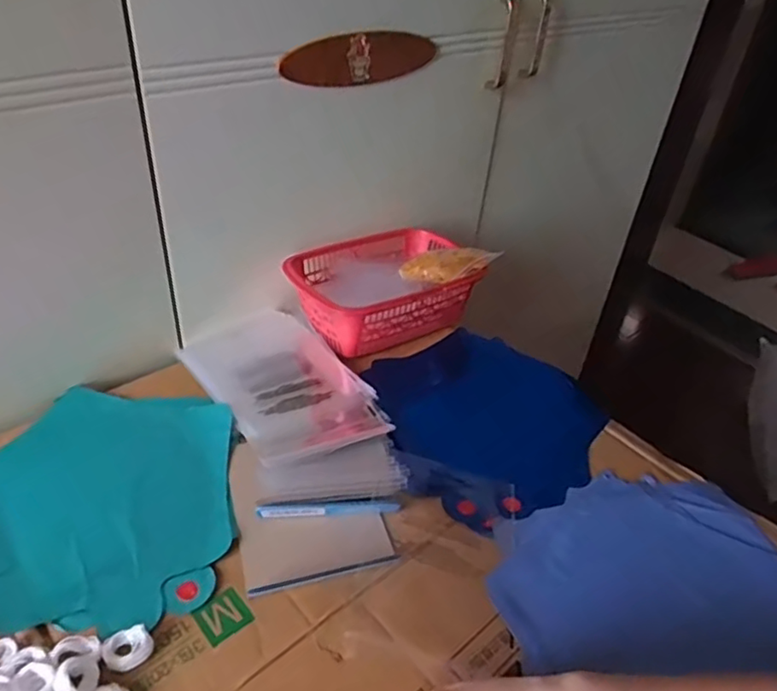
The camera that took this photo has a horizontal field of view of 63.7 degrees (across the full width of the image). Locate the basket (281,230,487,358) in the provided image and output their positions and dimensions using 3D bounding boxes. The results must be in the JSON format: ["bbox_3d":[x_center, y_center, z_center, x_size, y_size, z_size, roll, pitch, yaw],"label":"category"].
[{"bbox_3d":[-0.005,-0.066,0.729,0.208,0.076,0.150,-19,44,-29],"label":"basket"}]

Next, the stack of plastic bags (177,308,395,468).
[{"bbox_3d":[-0.109,0.031,0.629,0.133,0.020,0.239,-20,44,-30],"label":"stack of plastic bags"}]

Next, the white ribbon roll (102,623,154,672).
[{"bbox_3d":[-0.170,0.198,0.409,0.029,0.013,0.024,-22,45,-32],"label":"white ribbon roll"}]

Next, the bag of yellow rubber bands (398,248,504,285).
[{"bbox_3d":[0.068,-0.089,0.717,0.115,0.021,0.049,-8,34,16],"label":"bag of yellow rubber bands"}]

